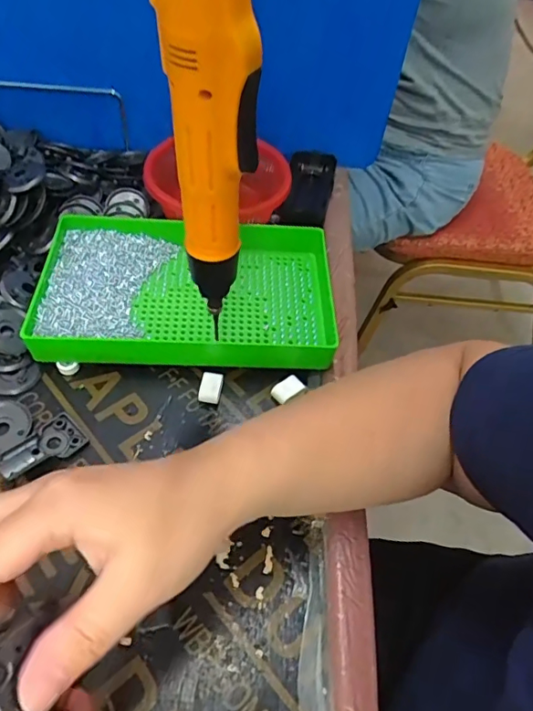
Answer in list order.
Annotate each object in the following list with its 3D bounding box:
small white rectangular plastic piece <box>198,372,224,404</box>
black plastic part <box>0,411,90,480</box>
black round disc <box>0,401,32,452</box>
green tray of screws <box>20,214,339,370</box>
[{"bbox_3d":[-0.045,0.026,0.424,0.018,0.014,0.024,10,51,1],"label":"small white rectangular plastic piece"},{"bbox_3d":[-0.162,0.067,0.380,0.033,0.011,0.059,35,56,20],"label":"black plastic part"},{"bbox_3d":[-0.197,0.052,0.389,0.042,0.006,0.038,-12,54,-15],"label":"black round disc"},{"bbox_3d":[-0.067,-0.058,0.472,0.255,0.039,0.160,2,51,-4],"label":"green tray of screws"}]

